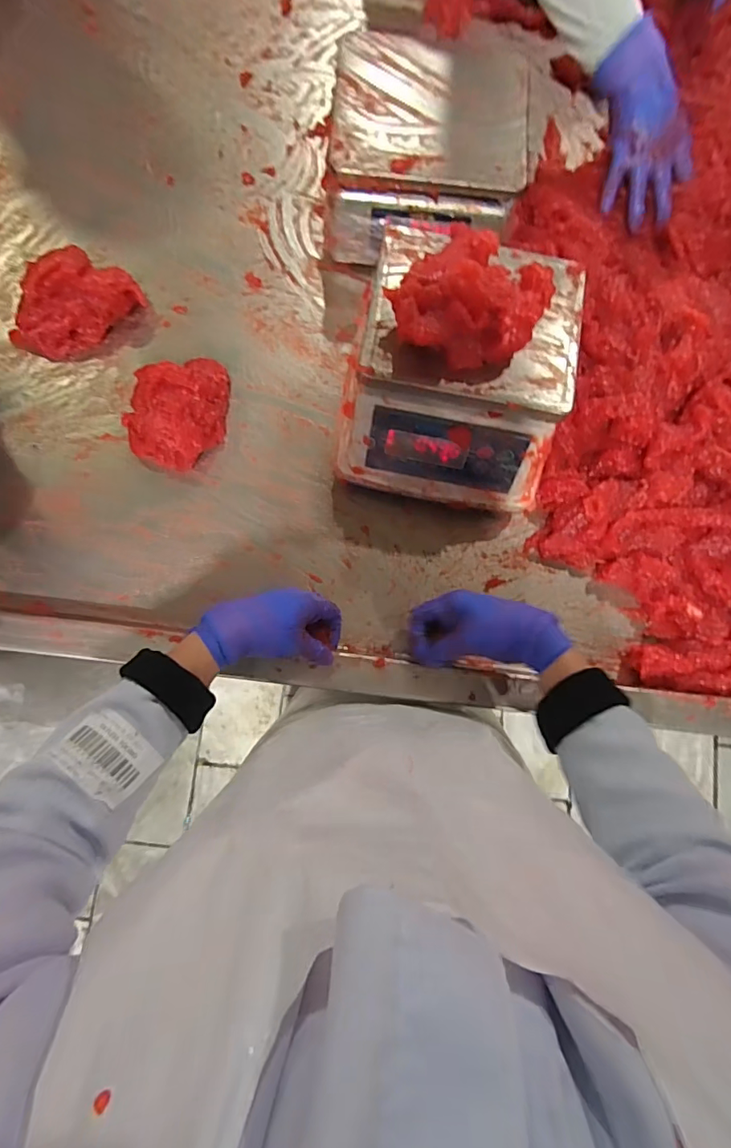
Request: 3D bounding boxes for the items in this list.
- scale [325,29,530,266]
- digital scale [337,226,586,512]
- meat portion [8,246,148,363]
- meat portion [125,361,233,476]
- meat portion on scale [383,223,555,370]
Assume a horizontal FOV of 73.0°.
[{"bbox_3d":[0.074,-0.505,0.608,0.217,0.107,0.221,8,82,-1],"label":"scale"},{"bbox_3d":[0.097,-0.211,0.528,0.223,0.112,0.239,12,82,0],"label":"digital scale"},{"bbox_3d":[-0.360,-0.328,0.594,0.096,0.062,0.147,42,83,4],"label":"meat portion"},{"bbox_3d":[-0.220,-0.196,0.571,0.107,0.050,0.140,19,82,1],"label":"meat portion"},{"bbox_3d":[0.092,-0.249,0.441,0.129,0.054,0.123,0,82,-2],"label":"meat portion on scale"}]

